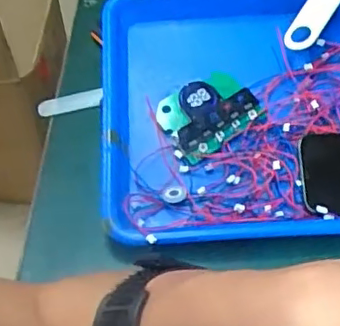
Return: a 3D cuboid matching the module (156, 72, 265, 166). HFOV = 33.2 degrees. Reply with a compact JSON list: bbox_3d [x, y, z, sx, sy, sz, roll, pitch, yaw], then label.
[{"bbox_3d":[0.035,-0.046,0.505,0.080,0.023,0.067,-26,55,-19],"label":"module"}]

